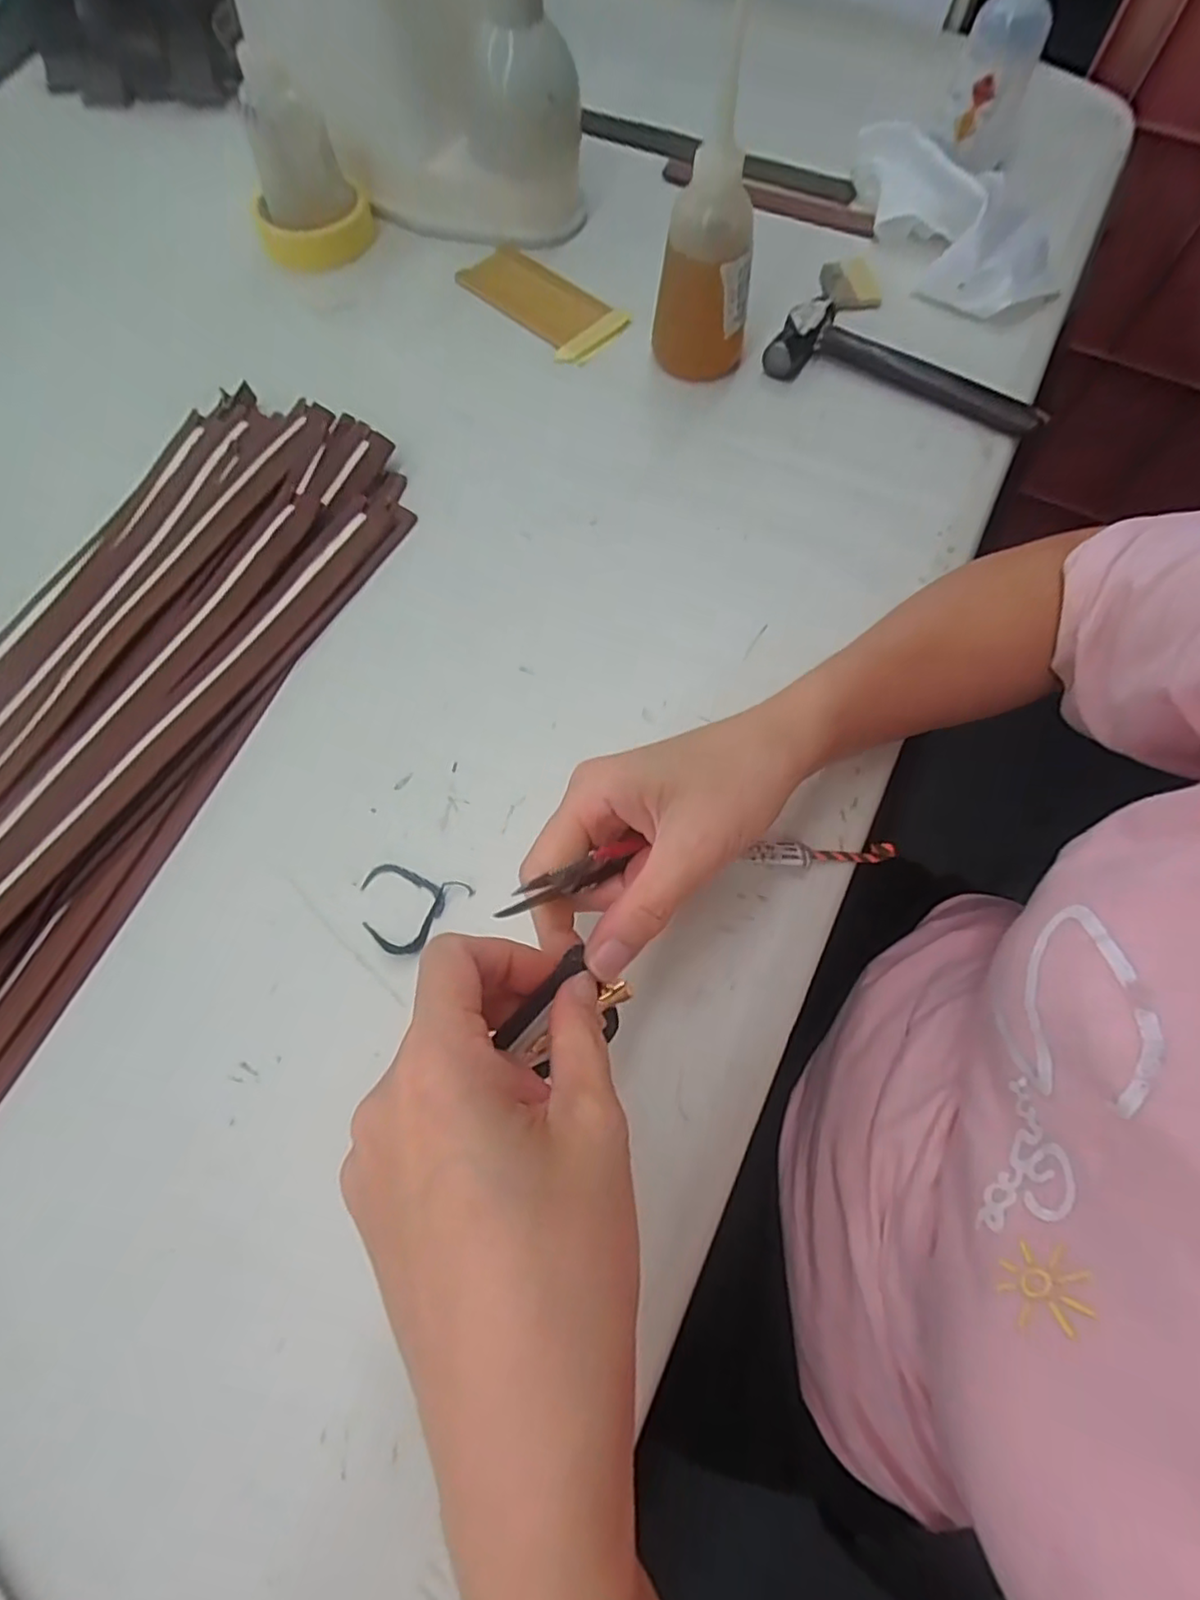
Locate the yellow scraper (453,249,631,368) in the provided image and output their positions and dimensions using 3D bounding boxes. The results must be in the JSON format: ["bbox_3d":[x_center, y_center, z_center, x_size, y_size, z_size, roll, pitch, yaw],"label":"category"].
[{"bbox_3d":[-0.046,-0.382,0.496,0.062,0.010,0.141,-42,73,-15],"label":"yellow scraper"}]

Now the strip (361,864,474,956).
[{"bbox_3d":[-0.096,0.055,0.323,0.055,0.006,0.042,13,68,6],"label":"strip"}]

